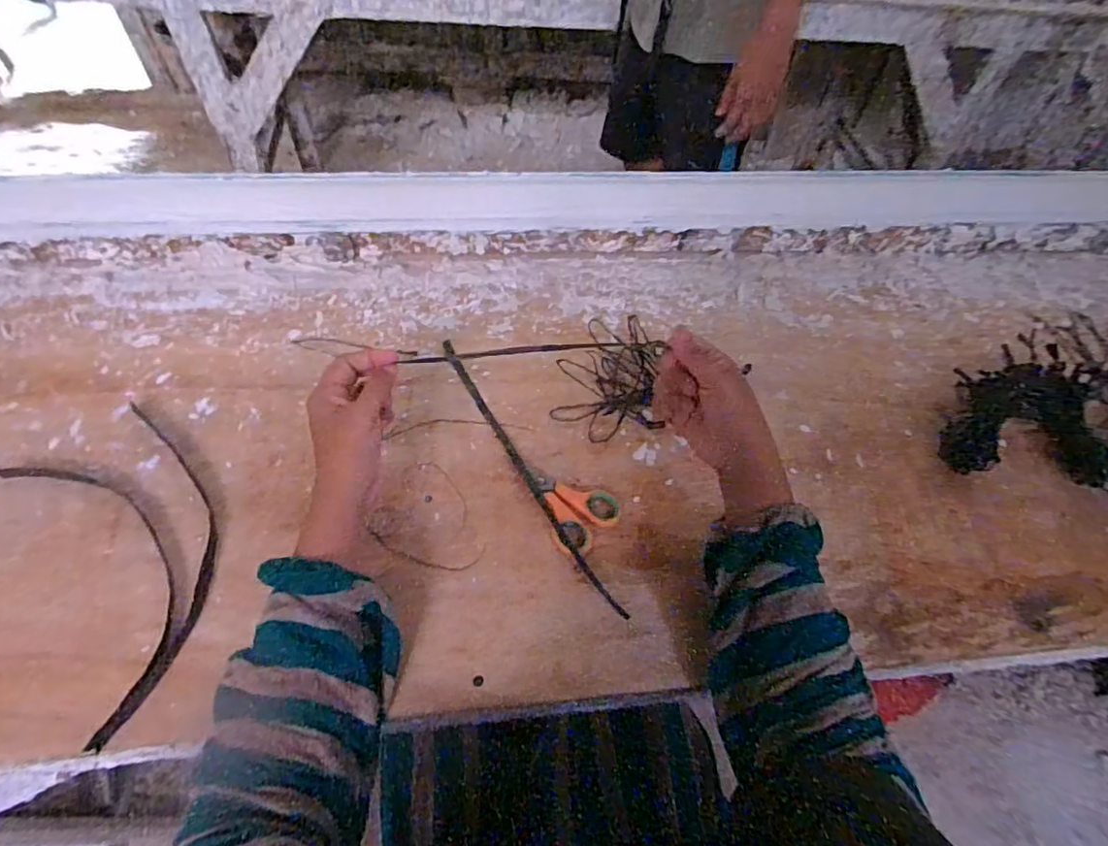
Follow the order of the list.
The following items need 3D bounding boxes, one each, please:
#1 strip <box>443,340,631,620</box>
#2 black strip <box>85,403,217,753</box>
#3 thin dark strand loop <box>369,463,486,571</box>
[{"bbox_3d":[-0.031,0.036,0.522,0.014,0.011,0.319,-25,61,-20],"label":"strip"},{"bbox_3d":[-0.307,0.092,0.456,0.073,0.005,0.281,-11,57,-12],"label":"black strip"},{"bbox_3d":[-0.098,0.080,0.490,0.096,0.009,0.087,23,57,10],"label":"thin dark strand loop"}]

